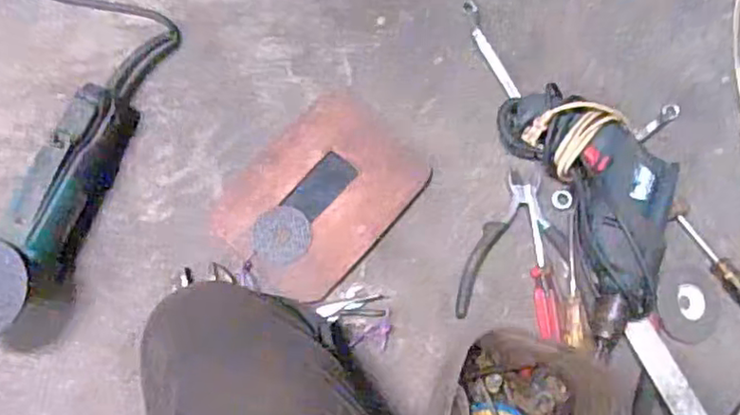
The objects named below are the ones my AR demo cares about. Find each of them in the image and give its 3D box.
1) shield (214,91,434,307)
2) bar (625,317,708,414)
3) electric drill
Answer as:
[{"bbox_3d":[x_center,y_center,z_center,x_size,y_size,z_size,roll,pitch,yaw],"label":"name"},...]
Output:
[{"bbox_3d":[-0.054,-0.014,0.727,0.160,0.004,0.219,40,78,9],"label":"shield"},{"bbox_3d":[0.311,0.199,0.637,0.029,0.007,0.191,-24,64,3],"label":"bar"},{"bbox_3d":[0.252,-0.010,0.701,0.134,0.067,0.273,-18,76,-6],"label":"electric drill"}]

